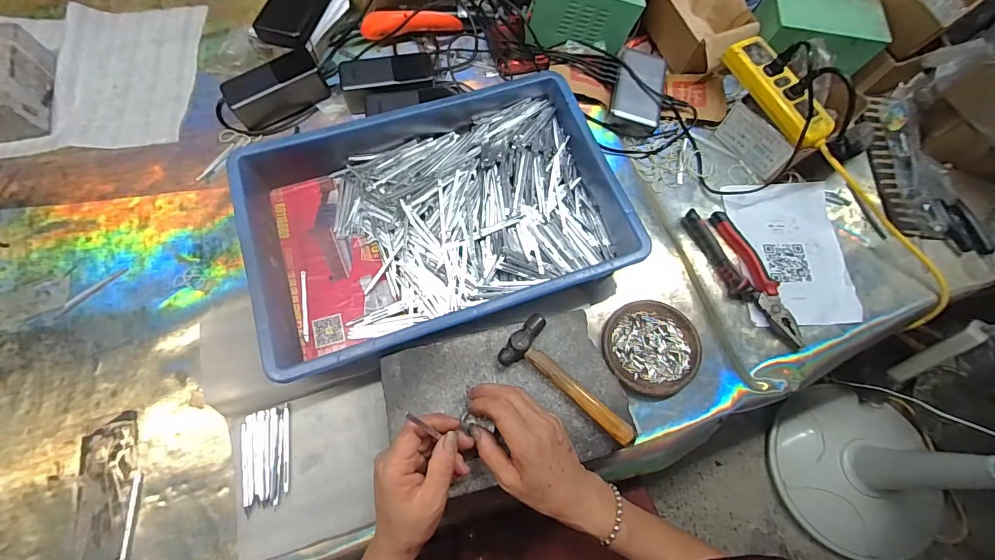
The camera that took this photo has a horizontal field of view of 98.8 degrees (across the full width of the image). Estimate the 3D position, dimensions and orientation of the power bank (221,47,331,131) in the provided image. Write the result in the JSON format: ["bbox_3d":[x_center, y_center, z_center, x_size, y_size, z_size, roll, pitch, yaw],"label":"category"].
[{"bbox_3d":[-0.310,-0.267,0.600,0.129,0.053,0.059,-31,74,-14],"label":"power bank"}]

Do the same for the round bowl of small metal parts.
[{"bbox_3d":[0.186,0.083,0.527,0.112,0.032,0.113,1,70,-3],"label":"round bowl of small metal parts"}]

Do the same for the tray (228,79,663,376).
[{"bbox_3d":[-0.075,-0.078,0.541,0.435,0.093,0.297,-18,72,-9],"label":"tray"}]

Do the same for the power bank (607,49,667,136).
[{"bbox_3d":[0.214,-0.287,0.650,0.074,0.037,0.130,14,69,2],"label":"power bank"}]

